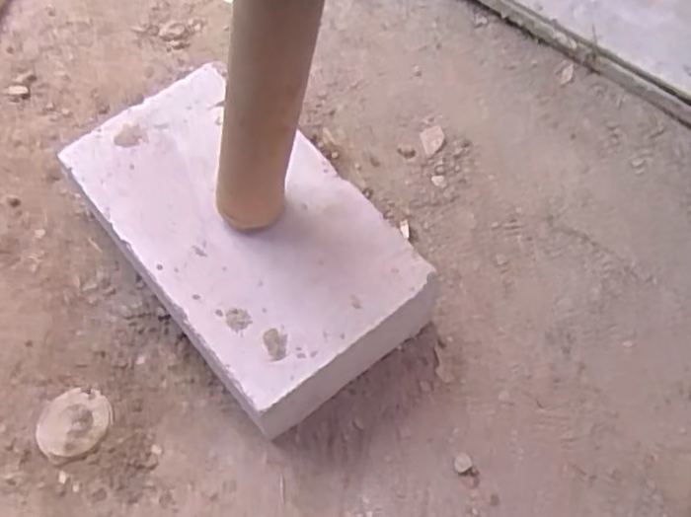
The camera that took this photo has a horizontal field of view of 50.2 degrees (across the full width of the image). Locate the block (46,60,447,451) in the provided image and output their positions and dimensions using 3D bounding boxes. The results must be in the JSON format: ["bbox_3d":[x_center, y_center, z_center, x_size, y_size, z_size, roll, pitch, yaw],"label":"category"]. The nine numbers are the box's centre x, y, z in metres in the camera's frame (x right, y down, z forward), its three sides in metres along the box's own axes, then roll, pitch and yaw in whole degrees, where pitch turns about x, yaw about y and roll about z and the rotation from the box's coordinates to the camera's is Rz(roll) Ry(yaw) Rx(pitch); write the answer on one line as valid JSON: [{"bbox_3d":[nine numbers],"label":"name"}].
[{"bbox_3d":[-0.100,-0.017,0.716,0.191,0.108,0.334,-36,66,-19],"label":"block"}]

